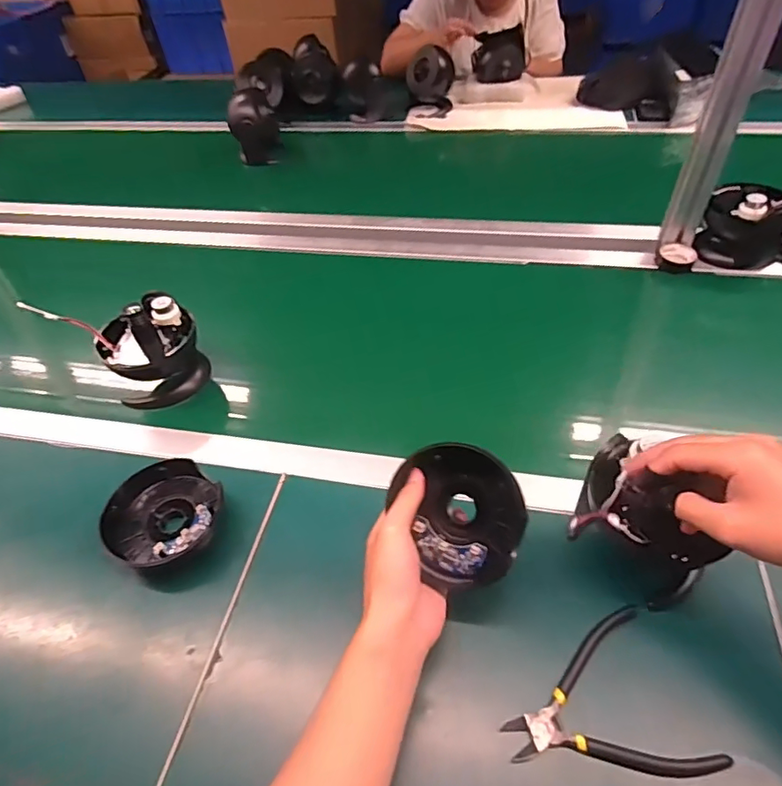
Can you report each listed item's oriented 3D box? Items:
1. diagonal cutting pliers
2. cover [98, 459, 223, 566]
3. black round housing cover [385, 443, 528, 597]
[{"bbox_3d":[0.159,0.248,0.401,0.140,0.015,0.116,-18,49,-10],"label":"diagonal cutting pliers"},{"bbox_3d":[-0.235,0.133,0.550,0.109,0.063,0.112,-3,48,4],"label":"cover"},{"bbox_3d":[0.060,0.098,0.434,0.100,0.021,0.115,-27,82,22],"label":"black round housing cover"}]

